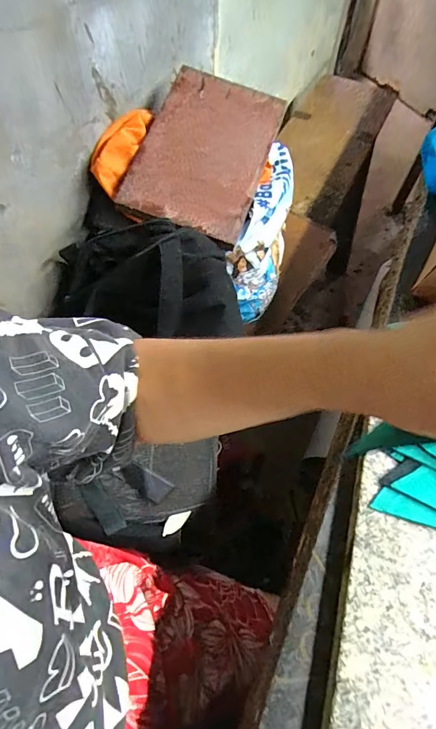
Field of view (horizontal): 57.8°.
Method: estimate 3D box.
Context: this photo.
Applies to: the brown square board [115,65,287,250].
[{"bbox_3d":[-0.018,-0.320,0.585,0.179,0.019,0.275,19,74,0],"label":"brown square board"}]

